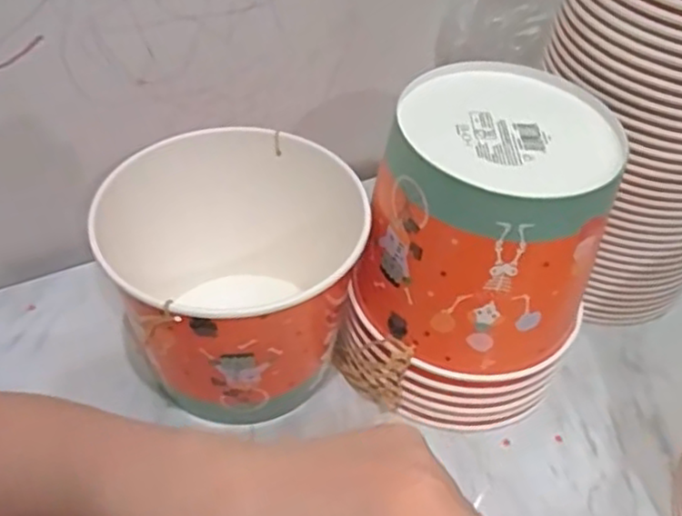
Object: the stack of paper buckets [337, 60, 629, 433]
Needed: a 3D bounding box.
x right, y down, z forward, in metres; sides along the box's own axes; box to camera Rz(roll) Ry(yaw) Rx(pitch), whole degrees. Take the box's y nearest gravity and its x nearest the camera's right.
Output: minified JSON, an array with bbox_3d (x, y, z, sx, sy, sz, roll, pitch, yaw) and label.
[{"bbox_3d":[0.089,0.000,0.460,0.132,0.196,0.140,18,47,13],"label":"stack of paper buckets"}]

